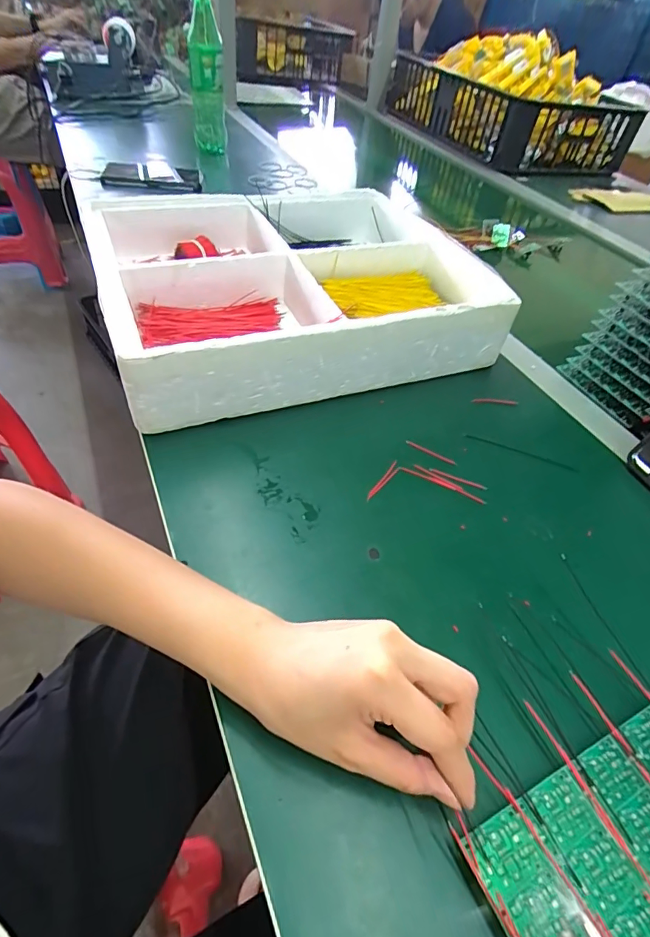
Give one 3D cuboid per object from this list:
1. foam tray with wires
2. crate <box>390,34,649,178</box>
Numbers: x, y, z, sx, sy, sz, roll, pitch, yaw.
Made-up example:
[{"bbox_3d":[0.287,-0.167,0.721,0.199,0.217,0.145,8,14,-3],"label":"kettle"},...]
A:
[{"bbox_3d":[-0.038,-0.196,0.518,0.369,0.079,0.306,-13,49,-18],"label":"foam tray with wires"},{"bbox_3d":[0.451,-0.937,1.193,0.389,0.190,0.554,-13,49,-18],"label":"crate"}]

